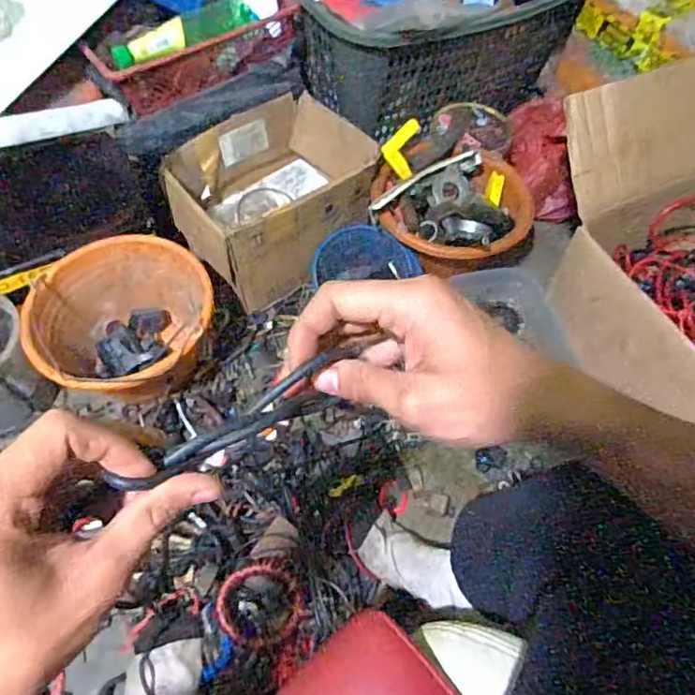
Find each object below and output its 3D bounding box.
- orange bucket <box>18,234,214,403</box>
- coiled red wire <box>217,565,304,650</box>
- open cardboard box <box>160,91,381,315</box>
[{"bbox_3d":[-0.329,-0.024,0.855,0.244,0.172,0.233,1,59,-2],"label":"orange bucket"},{"bbox_3d":[-0.105,0.311,0.676,0.099,0.022,0.085,-4,60,-5],"label":"coiled red wire"},{"bbox_3d":[-0.122,-0.254,0.946,0.317,0.141,0.255,-39,68,-22],"label":"open cardboard box"}]

